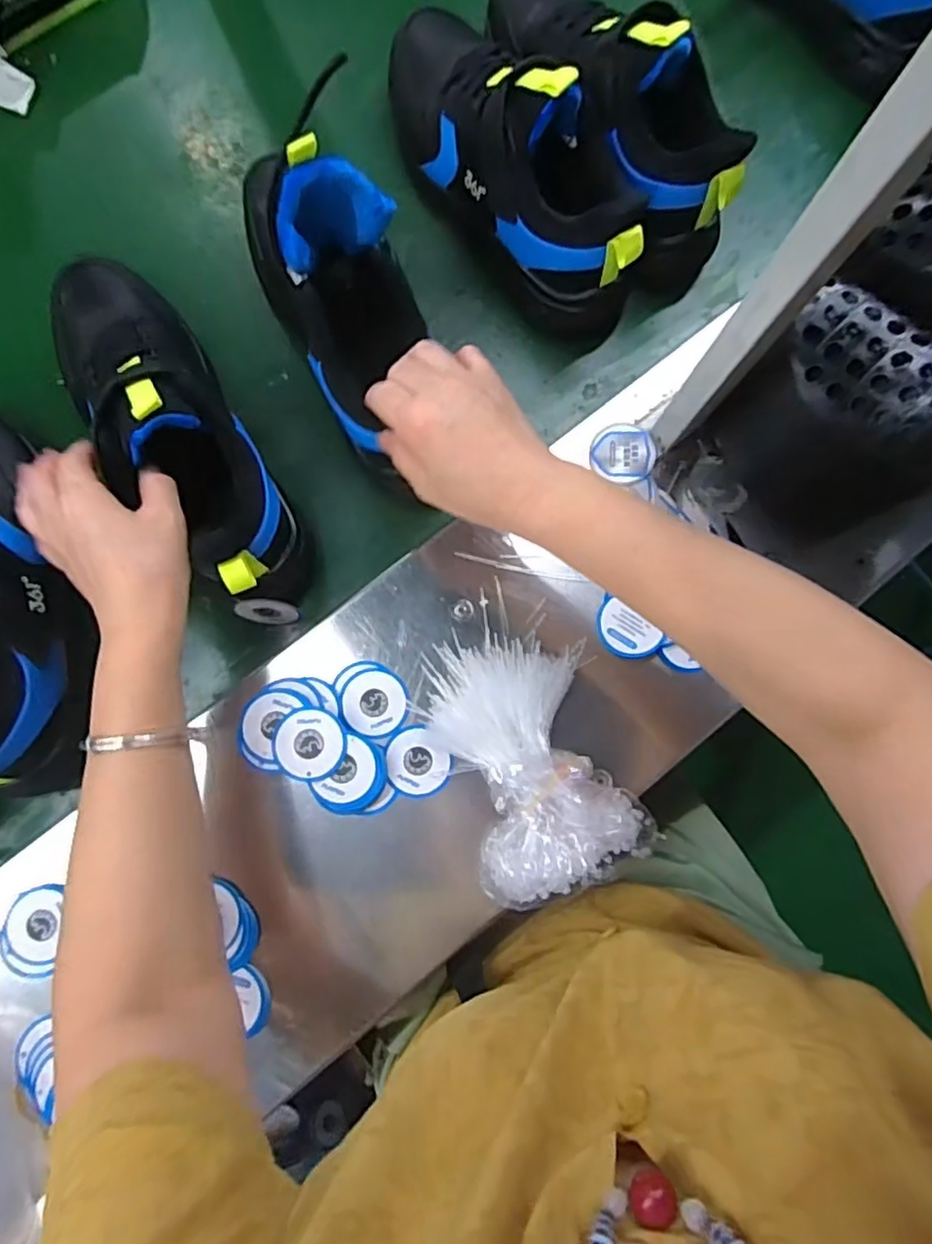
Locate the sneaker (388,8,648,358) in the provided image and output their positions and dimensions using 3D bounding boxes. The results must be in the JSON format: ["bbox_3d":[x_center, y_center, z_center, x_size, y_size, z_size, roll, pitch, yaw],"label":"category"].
[{"bbox_3d":[0.037,-0.356,0.494,0.092,0.153,0.283,-39,89,-7],"label":"sneaker"}]

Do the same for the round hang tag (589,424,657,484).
[{"bbox_3d":[0.121,-0.129,0.492,0.049,0.006,0.049,-2,77,7],"label":"round hang tag"}]

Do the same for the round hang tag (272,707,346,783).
[{"bbox_3d":[-0.107,0.084,0.438,0.047,0.008,0.049,1,78,-5],"label":"round hang tag"}]

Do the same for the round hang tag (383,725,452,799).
[{"bbox_3d":[-0.034,0.100,0.451,0.047,0.005,0.044,0,85,-5],"label":"round hang tag"}]

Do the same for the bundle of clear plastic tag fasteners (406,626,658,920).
[{"bbox_3d":[0.045,0.093,0.440,0.114,0.056,0.169,-23,87,-7],"label":"bundle of clear plastic tag fasteners"}]

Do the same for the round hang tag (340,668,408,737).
[{"bbox_3d":[-0.066,0.058,0.458,0.046,0.007,0.047,0,85,-5],"label":"round hang tag"}]

